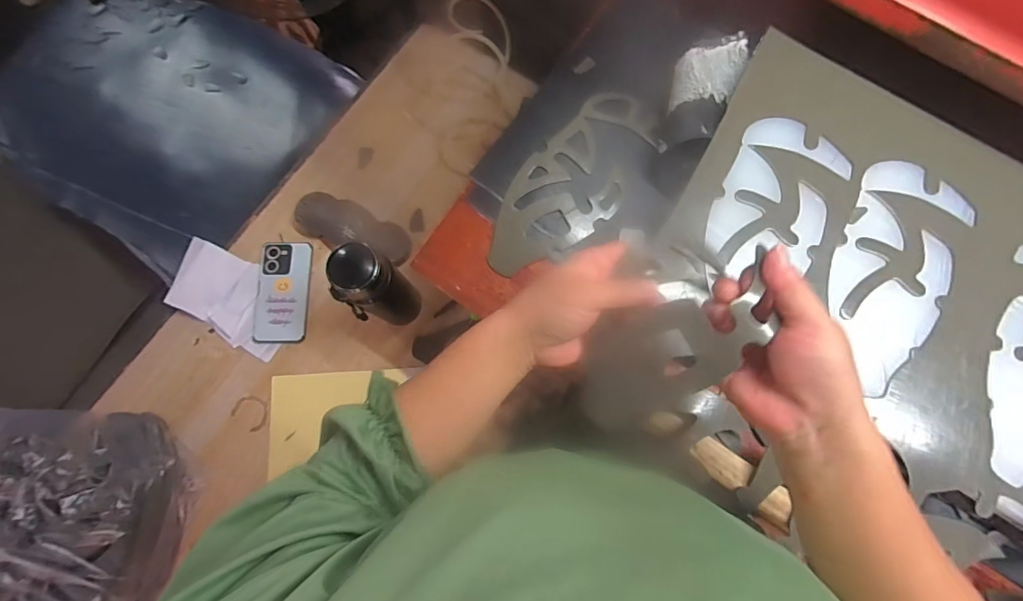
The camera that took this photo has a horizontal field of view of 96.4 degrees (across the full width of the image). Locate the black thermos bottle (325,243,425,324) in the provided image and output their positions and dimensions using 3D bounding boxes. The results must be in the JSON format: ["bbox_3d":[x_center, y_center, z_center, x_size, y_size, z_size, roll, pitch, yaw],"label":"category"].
[{"bbox_3d":[-0.188,-0.015,0.638,0.080,0.224,0.075,15,78,3],"label":"black thermos bottle"}]

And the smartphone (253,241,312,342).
[{"bbox_3d":[-0.366,-0.014,0.733,0.084,0.014,0.159,2,78,1],"label":"smartphone"}]

